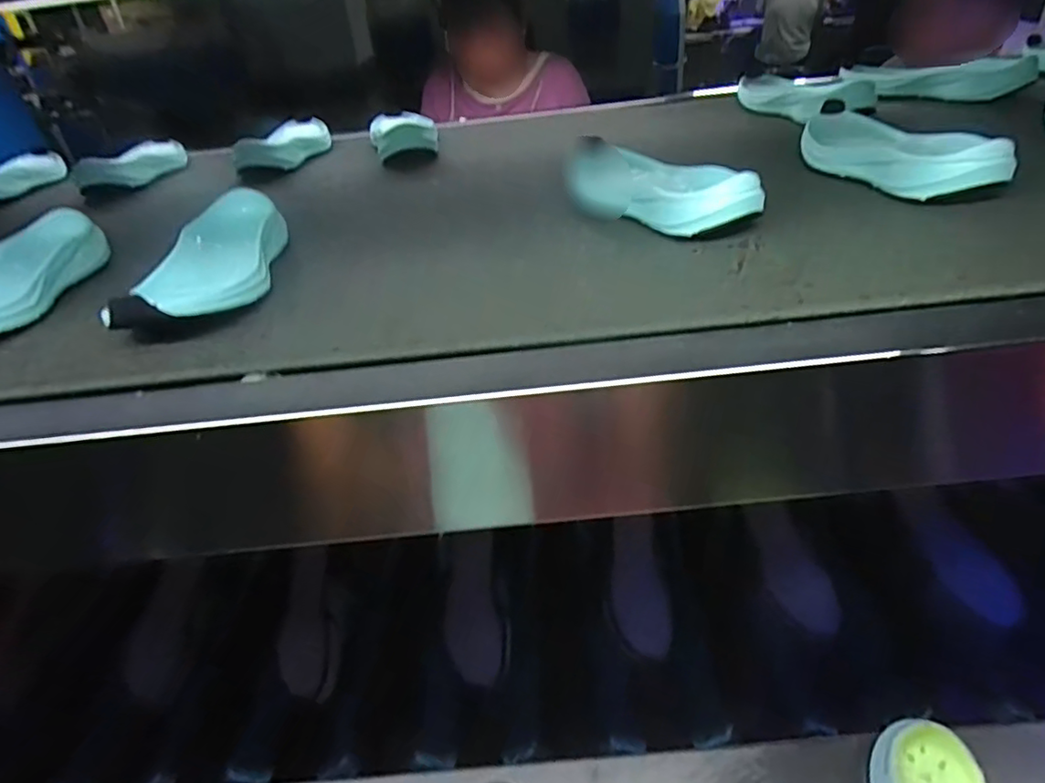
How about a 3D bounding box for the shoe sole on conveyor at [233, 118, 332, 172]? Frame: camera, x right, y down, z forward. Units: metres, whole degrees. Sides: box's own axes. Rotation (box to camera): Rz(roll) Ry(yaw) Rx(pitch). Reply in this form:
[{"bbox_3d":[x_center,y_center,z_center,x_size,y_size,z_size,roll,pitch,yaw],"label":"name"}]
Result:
[{"bbox_3d":[-0.308,-0.335,0.810,0.069,0.036,0.217,0,36,8],"label":"shoe sole on conveyor"}]

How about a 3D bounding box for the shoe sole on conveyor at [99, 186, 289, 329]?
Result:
[{"bbox_3d":[-0.232,-0.102,0.460,0.079,0.036,0.219,-7,36,-2],"label":"shoe sole on conveyor"}]

